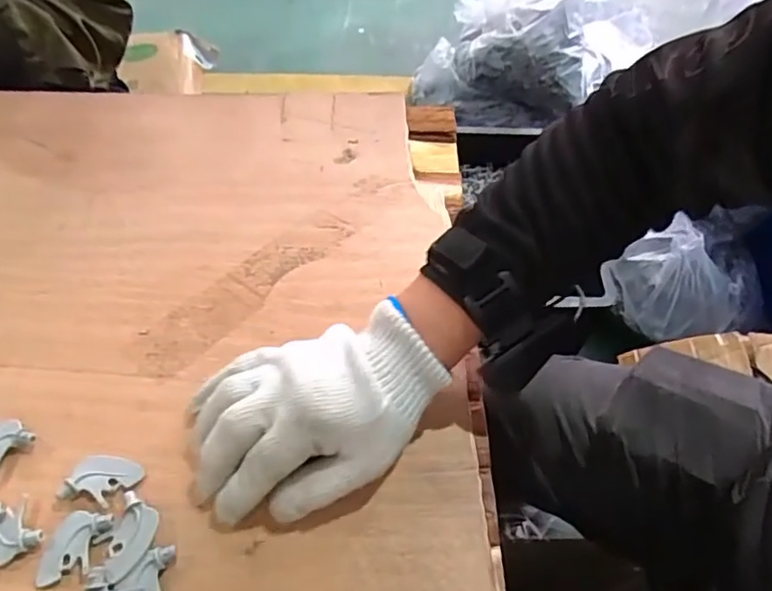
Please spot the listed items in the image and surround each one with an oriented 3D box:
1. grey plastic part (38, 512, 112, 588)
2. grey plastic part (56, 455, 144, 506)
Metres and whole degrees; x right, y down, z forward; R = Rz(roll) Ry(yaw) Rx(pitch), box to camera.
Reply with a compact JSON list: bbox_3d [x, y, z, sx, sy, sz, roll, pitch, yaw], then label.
[{"bbox_3d":[-0.187,0.150,0.350,0.031,0.004,0.043,9,53,5],"label":"grey plastic part"},{"bbox_3d":[-0.181,0.116,0.375,0.044,0.010,0.031,7,53,3],"label":"grey plastic part"}]

